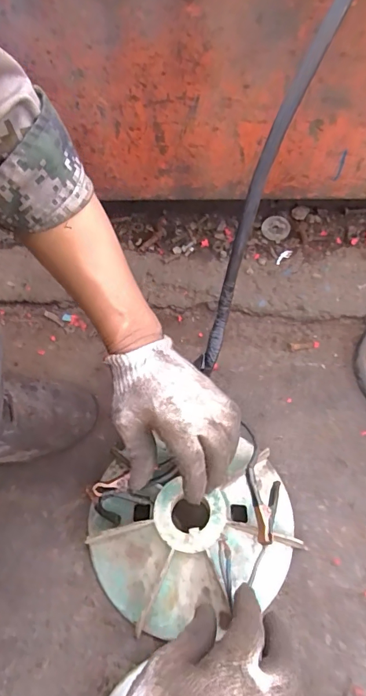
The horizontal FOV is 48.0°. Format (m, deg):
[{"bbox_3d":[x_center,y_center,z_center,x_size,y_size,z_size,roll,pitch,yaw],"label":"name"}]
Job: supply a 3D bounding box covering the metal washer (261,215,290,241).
[{"bbox_3d":[0.146,-0.189,0.652,0.043,0.005,0.045,-4,71,11],"label":"metal washer"}]

